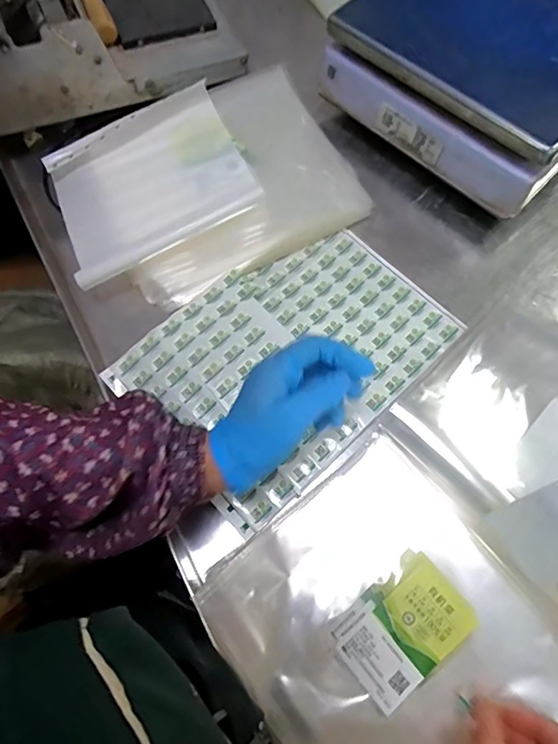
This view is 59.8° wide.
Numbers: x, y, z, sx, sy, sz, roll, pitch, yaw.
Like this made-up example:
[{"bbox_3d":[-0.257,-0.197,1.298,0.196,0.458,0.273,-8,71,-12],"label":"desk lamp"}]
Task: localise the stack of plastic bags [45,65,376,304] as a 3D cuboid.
[{"bbox_3d":[-0.089,-0.224,0.565,0.338,0.036,0.270,-31,70,-7],"label":"stack of plastic bags"}]

